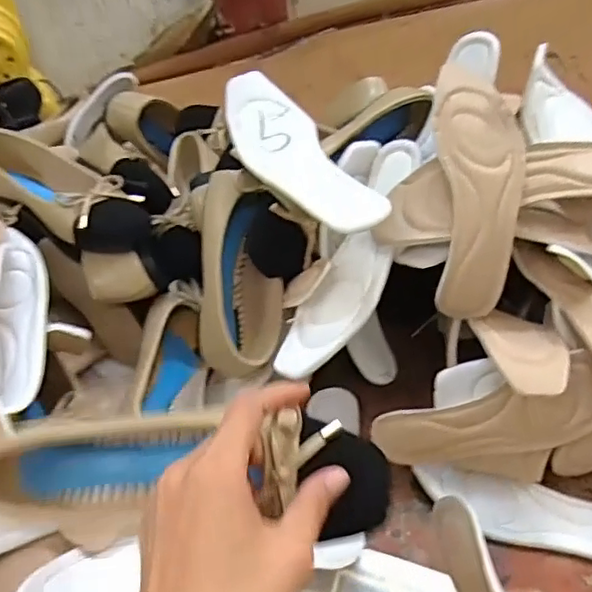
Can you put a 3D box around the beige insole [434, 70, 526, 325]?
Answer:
[{"bbox_3d":[0.145,-0.086,0.487,0.065,0.028,0.202,0,88,3],"label":"beige insole"}]

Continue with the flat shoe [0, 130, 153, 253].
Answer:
[{"bbox_3d":[-0.231,-0.101,0.599,0.195,0.072,0.071,27,51,27],"label":"flat shoe"}]

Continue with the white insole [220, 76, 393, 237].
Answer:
[{"bbox_3d":[-0.002,-0.125,0.514,0.067,0.040,0.206,-20,46,-17],"label":"white insole"}]

